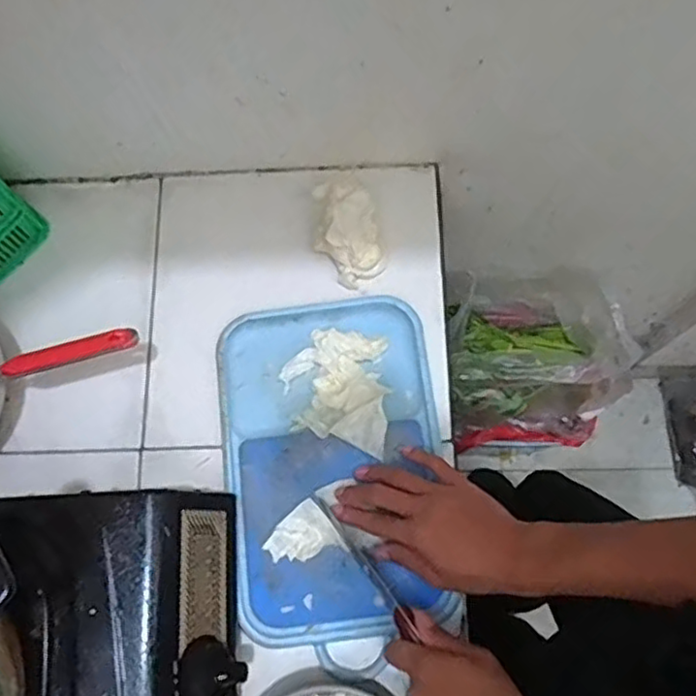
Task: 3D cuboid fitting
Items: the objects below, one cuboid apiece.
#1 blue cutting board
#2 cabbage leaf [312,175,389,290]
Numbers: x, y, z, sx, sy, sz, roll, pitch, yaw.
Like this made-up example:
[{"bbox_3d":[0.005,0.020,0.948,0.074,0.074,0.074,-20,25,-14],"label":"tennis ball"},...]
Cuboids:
[{"bbox_3d":[-0.008,0.107,0.618,0.198,0.028,0.315,-12,70,1],"label":"blue cutting board"},{"bbox_3d":[-0.003,-0.120,0.663,0.059,0.067,0.097,-19,74,-3],"label":"cabbage leaf"}]

